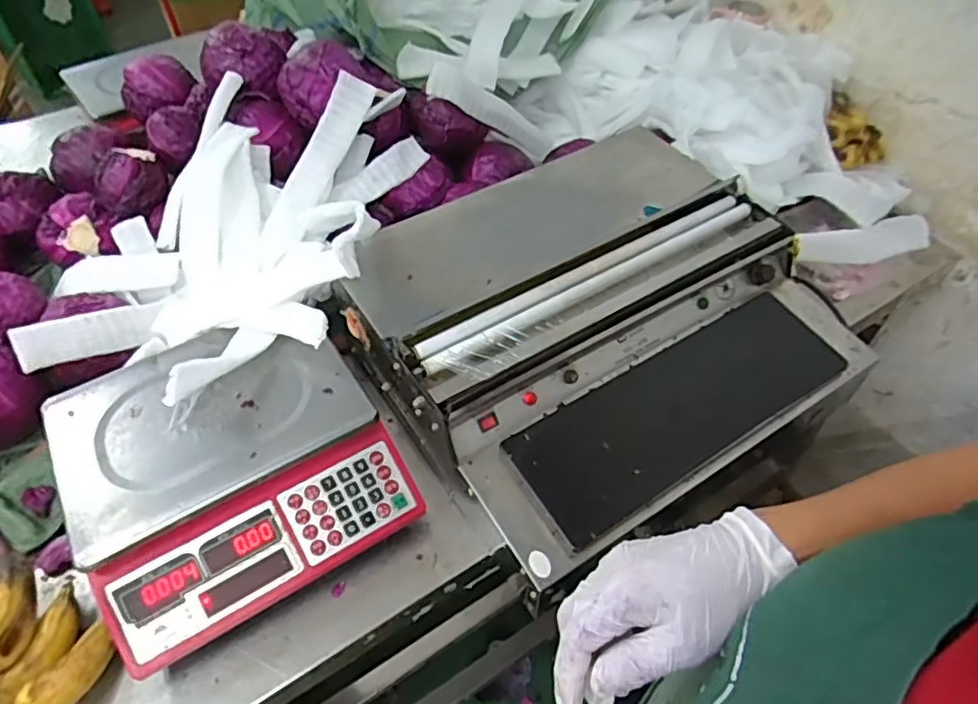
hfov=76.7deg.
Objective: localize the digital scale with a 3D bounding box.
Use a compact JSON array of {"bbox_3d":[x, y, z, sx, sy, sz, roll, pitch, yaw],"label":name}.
[{"bbox_3d":[-0.266,0.115,0.645,0.290,0.099,0.286,-26,54,-20],"label":"digital scale"}]

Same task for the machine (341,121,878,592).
[{"bbox_3d":[0.123,-0.044,0.684,0.456,0.119,0.402,-28,55,-21],"label":"machine"}]

